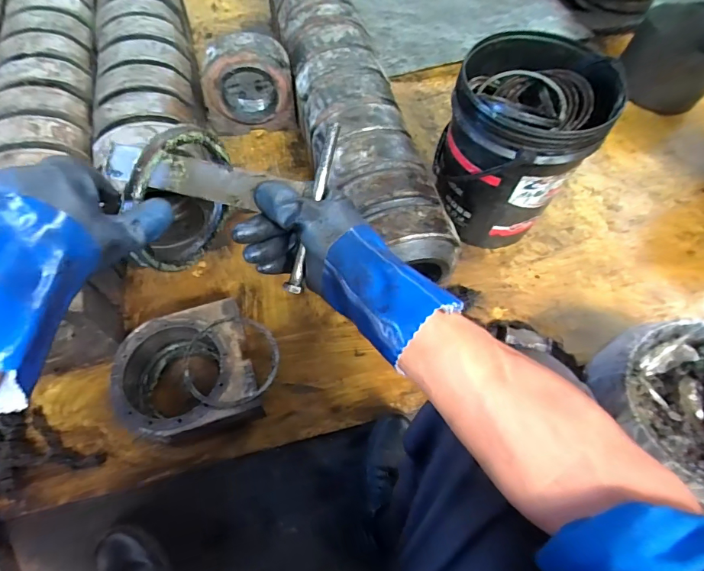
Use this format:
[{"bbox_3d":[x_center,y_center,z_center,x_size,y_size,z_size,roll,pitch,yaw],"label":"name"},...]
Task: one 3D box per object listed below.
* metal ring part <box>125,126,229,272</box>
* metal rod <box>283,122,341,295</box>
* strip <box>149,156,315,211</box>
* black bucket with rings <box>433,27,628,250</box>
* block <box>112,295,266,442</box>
[{"bbox_3d":[-0.184,-0.091,0.465,0.020,0.158,0.159,21,62,10],"label":"metal ring part"},{"bbox_3d":[-0.034,-0.068,0.379,0.015,0.009,0.154,15,93,7],"label":"metal rod"},{"bbox_3d":[-0.117,-0.094,0.400,0.163,0.010,0.035,14,93,14],"label":"strip"},{"bbox_3d":[0.344,-0.295,0.929,0.276,0.352,0.300,1,60,-2],"label":"black bucket with rings"},{"bbox_3d":[-0.305,0.174,0.807,0.231,0.117,0.225,-16,62,-11],"label":"block"}]

